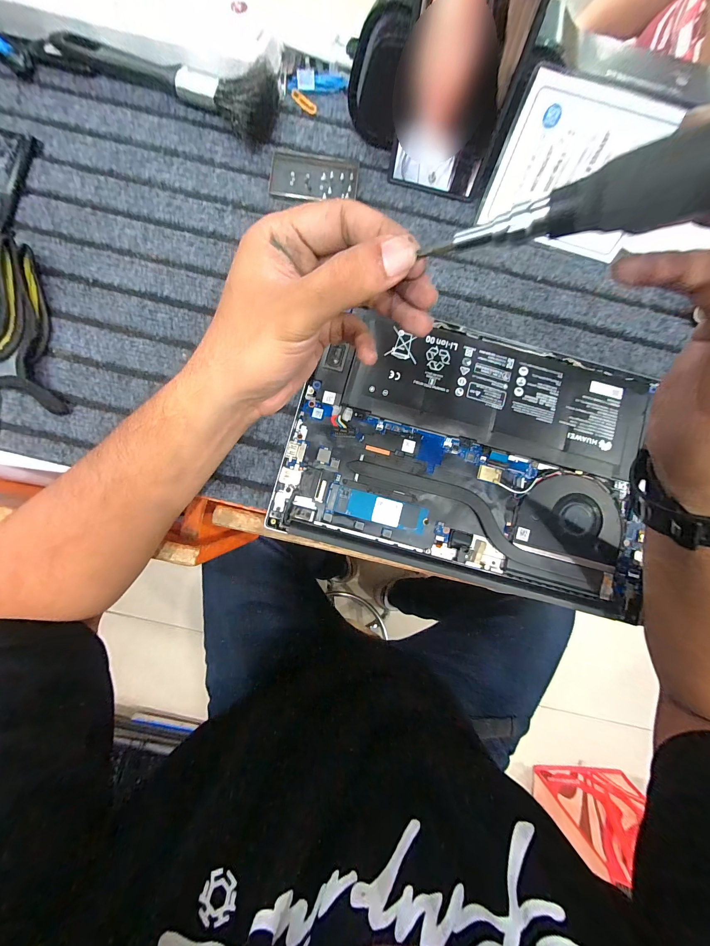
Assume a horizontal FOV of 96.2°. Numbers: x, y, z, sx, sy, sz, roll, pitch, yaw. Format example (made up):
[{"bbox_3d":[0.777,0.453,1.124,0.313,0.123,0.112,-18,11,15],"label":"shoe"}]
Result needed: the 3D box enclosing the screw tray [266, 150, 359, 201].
[{"bbox_3d":[-0.038,-0.276,0.298,0.080,0.004,0.043,5,85,-1],"label":"screw tray"}]

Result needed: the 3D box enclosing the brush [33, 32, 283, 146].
[{"bbox_3d":[-0.180,-0.360,0.287,0.216,0.029,0.055,20,85,0],"label":"brush"}]

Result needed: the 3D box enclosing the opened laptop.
[{"bbox_3d":[0.101,-0.018,0.277,0.295,0.024,0.211,16,85,0],"label":"opened laptop"}]

